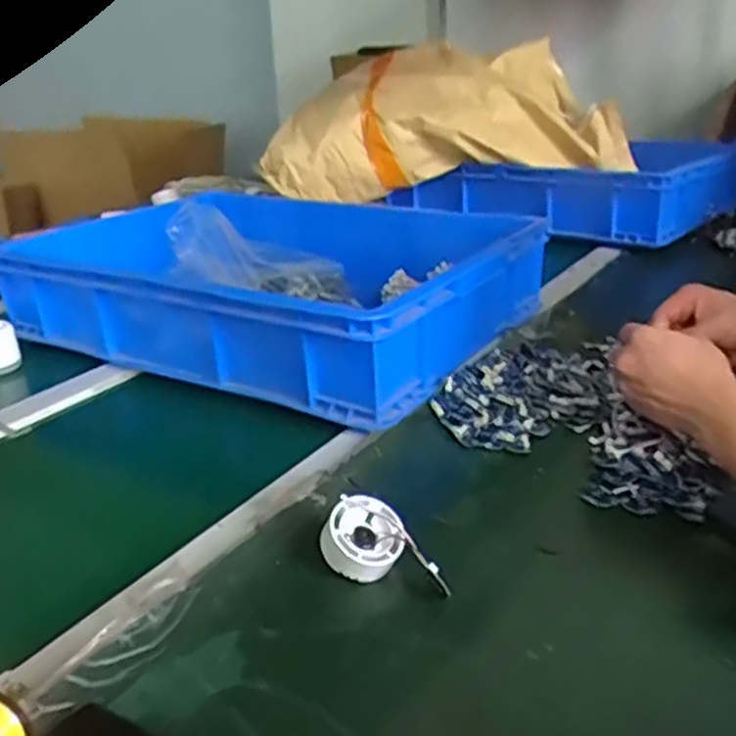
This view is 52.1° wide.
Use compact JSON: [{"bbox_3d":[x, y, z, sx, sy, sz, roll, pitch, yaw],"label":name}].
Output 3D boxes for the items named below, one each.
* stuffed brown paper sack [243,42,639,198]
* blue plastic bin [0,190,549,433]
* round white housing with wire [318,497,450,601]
[{"bbox_3d":[0.149,-0.464,1.425,0.649,0.235,0.271,2,24,8],"label":"stuffed brown paper sack"},{"bbox_3d":[-0.117,-0.115,0.963,0.570,0.122,0.403,13,27,30],"label":"blue plastic bin"},{"bbox_3d":[0.009,0.125,0.511,0.051,0.044,0.086,-17,28,-31],"label":"round white housing with wire"}]

